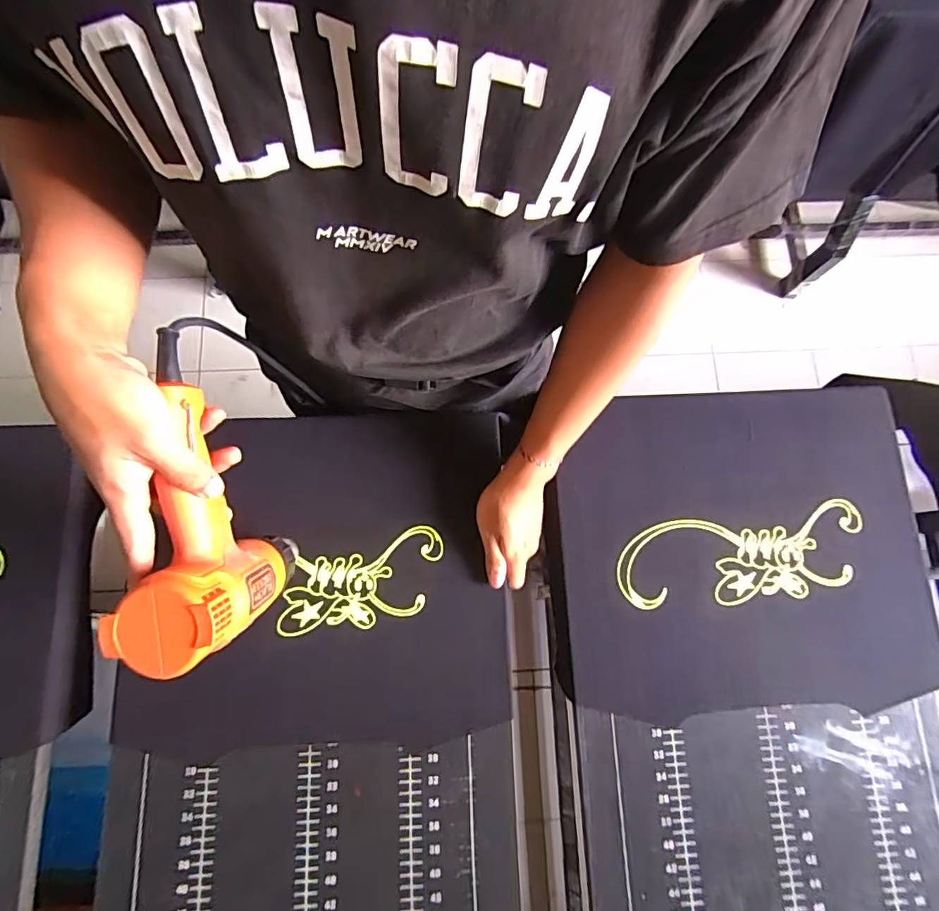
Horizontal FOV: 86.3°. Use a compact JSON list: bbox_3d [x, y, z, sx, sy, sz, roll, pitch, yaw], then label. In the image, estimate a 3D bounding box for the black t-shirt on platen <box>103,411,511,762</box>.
[{"bbox_3d":[-0.156,0.123,0.535,0.378,0.023,0.339,-1,79,-1],"label":"black t-shirt on platen"}]

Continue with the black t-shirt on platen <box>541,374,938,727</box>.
[{"bbox_3d":[0.294,0.089,0.558,0.412,0.032,0.345,-2,72,-3],"label":"black t-shirt on platen"}]

